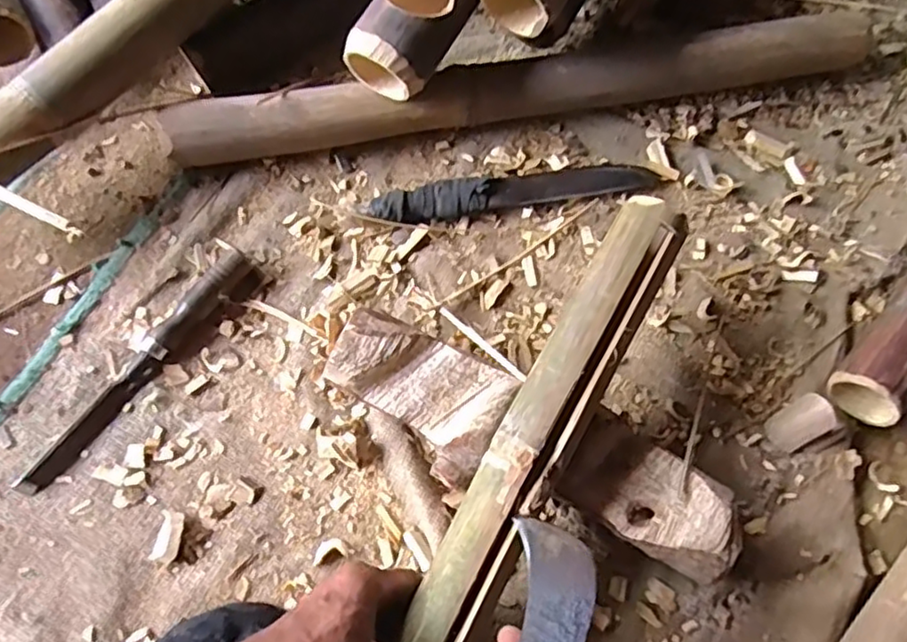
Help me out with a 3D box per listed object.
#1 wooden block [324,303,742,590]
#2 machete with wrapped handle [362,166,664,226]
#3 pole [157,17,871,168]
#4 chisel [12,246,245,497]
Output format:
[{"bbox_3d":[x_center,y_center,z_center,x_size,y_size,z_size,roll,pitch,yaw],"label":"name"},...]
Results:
[{"bbox_3d":[0.056,0.099,0.514,0.327,0.061,0.090,24,72,5],"label":"wooden block"},{"bbox_3d":[0.057,-0.118,0.605,0.267,0.020,0.036,-8,72,-5],"label":"machete with wrapped handle"},{"bbox_3d":[0.076,-0.214,0.615,0.654,0.058,0.047,-10,73,-7],"label":"pole"},{"bbox_3d":[-0.257,0.036,0.538,0.028,0.017,0.245,35,74,9],"label":"chisel"}]

